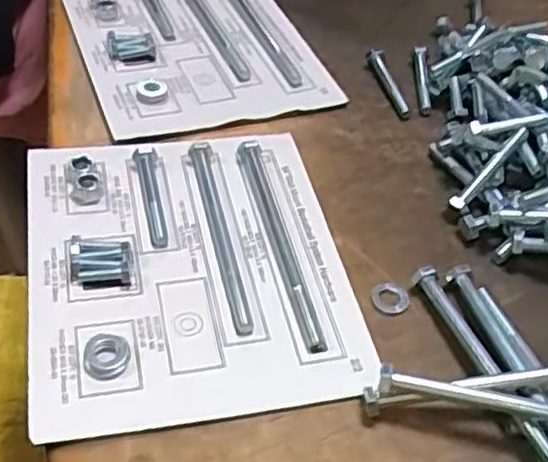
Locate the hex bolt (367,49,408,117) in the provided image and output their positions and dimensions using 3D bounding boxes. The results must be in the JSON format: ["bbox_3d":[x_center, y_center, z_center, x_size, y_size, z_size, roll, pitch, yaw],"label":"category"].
[{"bbox_3d":[0.094,-0.125,0.586,0.013,0.017,0.077,-6,46,-13],"label":"hex bolt"}]

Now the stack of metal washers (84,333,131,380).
[{"bbox_3d":[-0.090,0.069,0.382,0.023,0.011,0.022,-3,45,-10],"label":"stack of metal washers"}]

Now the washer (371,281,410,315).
[{"bbox_3d":[0.073,0.040,0.437,0.023,0.004,0.023,3,44,-3],"label":"washer"}]

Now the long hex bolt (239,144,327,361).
[{"bbox_3d":[0.003,0.000,0.452,0.014,0.009,0.182,-7,46,-13],"label":"long hex bolt"}]

